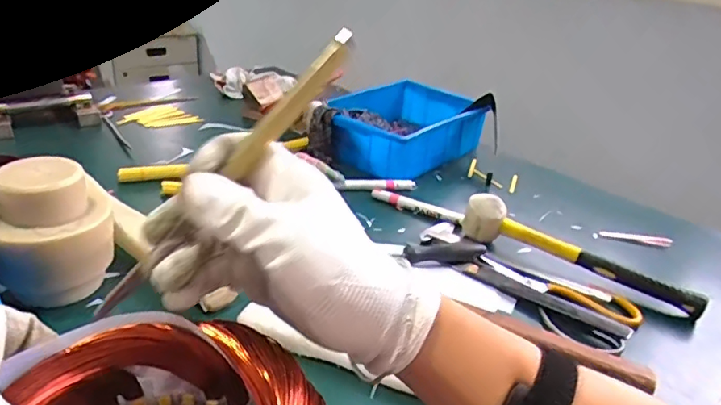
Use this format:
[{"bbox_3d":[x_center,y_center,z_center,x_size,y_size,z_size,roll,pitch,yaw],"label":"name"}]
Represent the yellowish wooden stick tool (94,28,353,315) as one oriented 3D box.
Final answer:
[{"bbox_3d":[-0.061,-0.019,0.265,0.009,0.011,0.181,29,73,37],"label":"yellowish wooden stick tool"}]

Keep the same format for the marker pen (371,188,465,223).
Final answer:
[{"bbox_3d":[0.079,0.002,0.751,0.139,0.013,0.014,21,30,27],"label":"marker pen"}]

